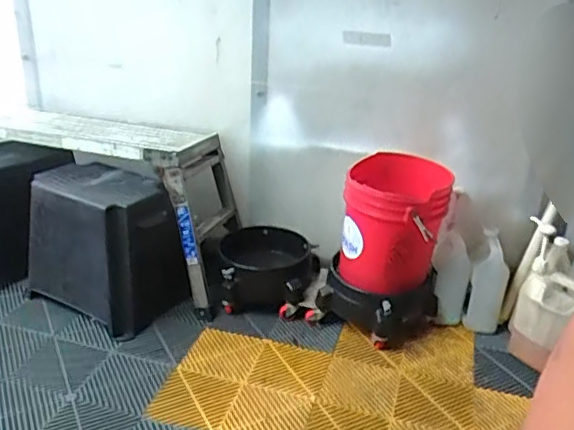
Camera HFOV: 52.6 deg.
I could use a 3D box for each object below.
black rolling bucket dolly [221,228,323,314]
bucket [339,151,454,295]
[{"bbox_3d":[-0.068,0.187,1.862,0.329,0.200,0.259,3,24,0],"label":"black rolling bucket dolly"},{"bbox_3d":[0.301,0.019,1.652,0.277,0.322,0.276,3,24,-1],"label":"bucket"}]

